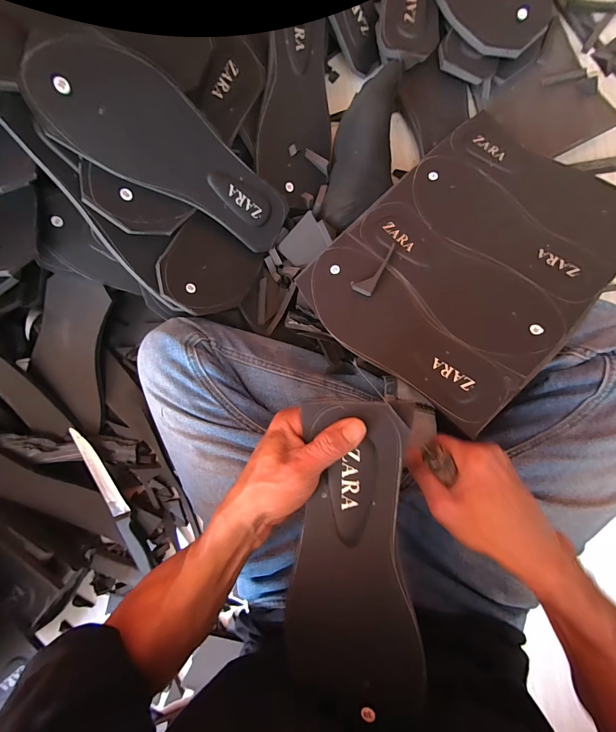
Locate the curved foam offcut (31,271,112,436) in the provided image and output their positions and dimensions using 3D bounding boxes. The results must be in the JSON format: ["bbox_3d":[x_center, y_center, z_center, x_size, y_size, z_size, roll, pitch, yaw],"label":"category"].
[{"bbox_3d":[-0.316,-0.015,0.428,0.087,0.010,0.210,16,109,-6],"label":"curved foam offcut"}]

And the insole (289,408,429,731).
[{"bbox_3d":[0.032,0.145,0.240,0.091,0.006,0.231,-3,88,8],"label":"insole"}]

